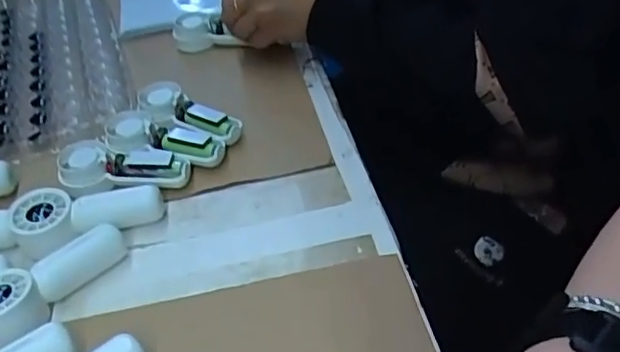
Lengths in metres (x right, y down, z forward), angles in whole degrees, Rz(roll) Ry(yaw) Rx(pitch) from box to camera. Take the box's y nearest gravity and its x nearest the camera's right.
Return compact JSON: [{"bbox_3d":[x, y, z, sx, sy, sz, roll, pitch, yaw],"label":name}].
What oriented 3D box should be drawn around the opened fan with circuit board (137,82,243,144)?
[{"bbox_3d":[-0.115,-0.056,0.542,0.113,0.026,0.041,23,49,32],"label":"opened fan with circuit board"}]

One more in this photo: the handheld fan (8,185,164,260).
[{"bbox_3d":[-0.172,0.028,0.457,0.109,0.029,0.039,-14,40,-7],"label":"handheld fan"}]

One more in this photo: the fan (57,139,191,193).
[{"bbox_3d":[-0.155,-0.010,0.495,0.107,0.029,0.041,-3,40,6],"label":"fan"}]

